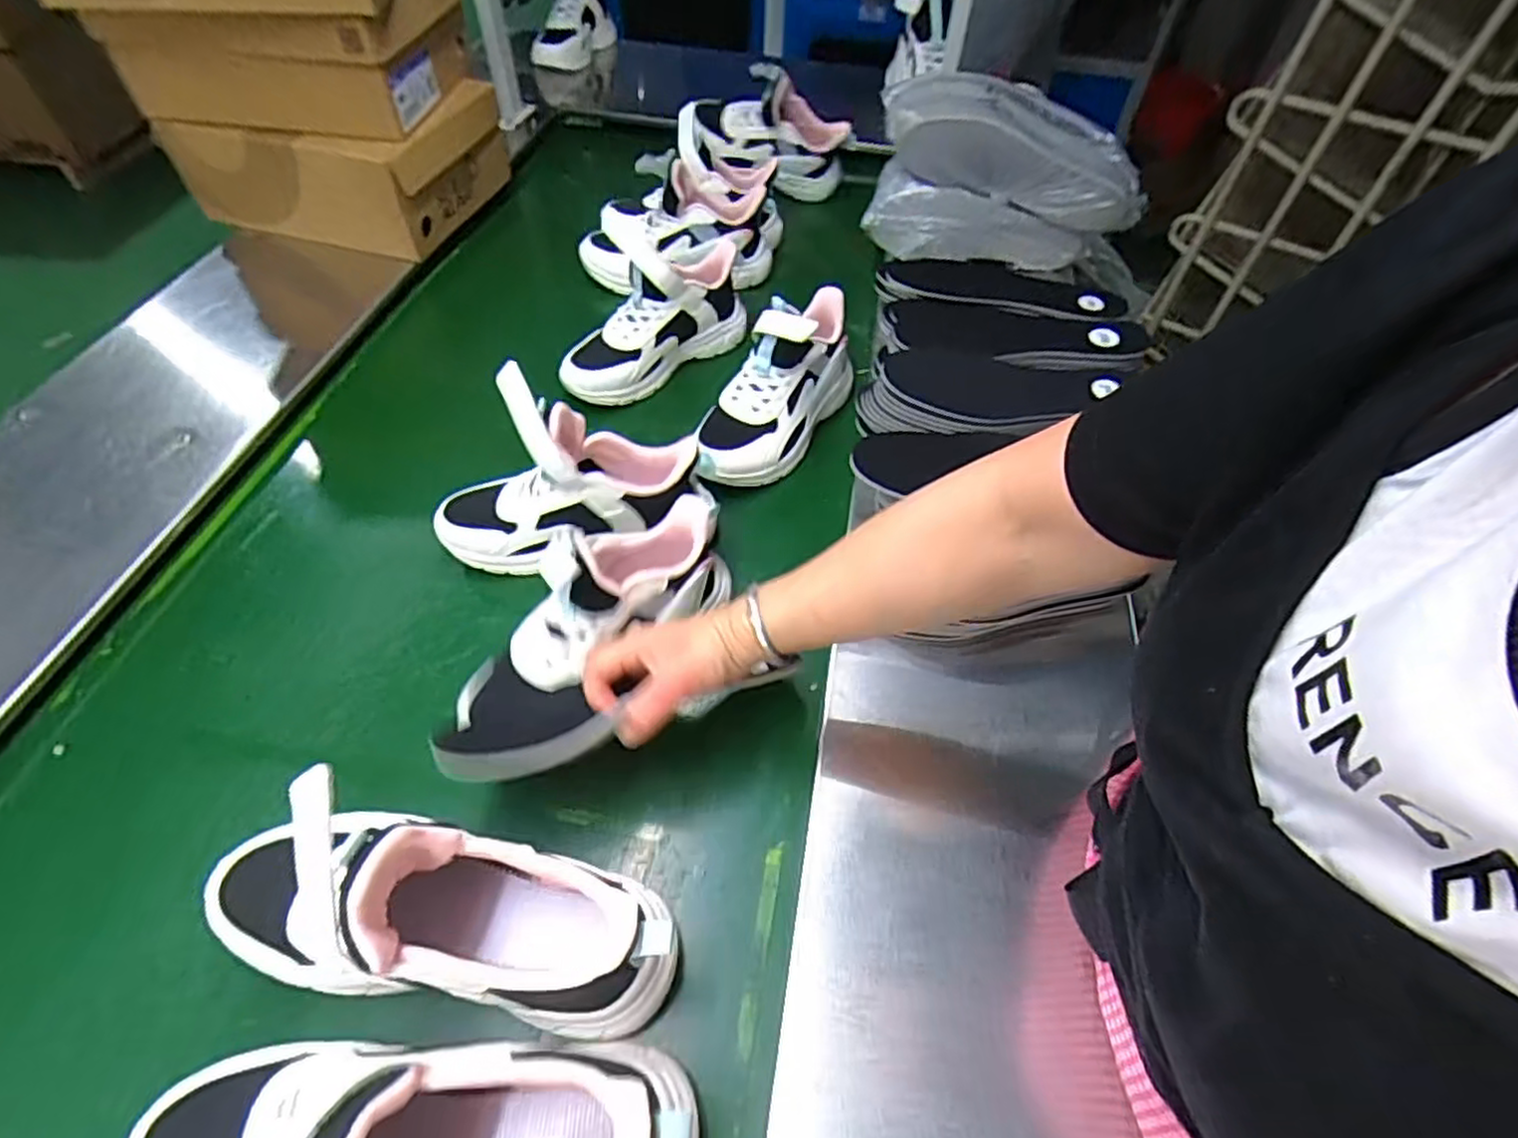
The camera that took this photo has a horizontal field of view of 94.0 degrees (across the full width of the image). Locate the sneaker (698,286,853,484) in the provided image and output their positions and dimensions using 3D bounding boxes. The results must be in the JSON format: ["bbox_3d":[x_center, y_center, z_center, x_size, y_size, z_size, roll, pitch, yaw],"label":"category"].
[{"bbox_3d":[0.020,-0.176,0.665,0.081,0.142,0.218,29,57,17],"label":"sneaker"}]

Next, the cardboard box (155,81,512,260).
[{"bbox_3d":[-0.503,-0.521,0.876,0.288,0.120,0.243,8,53,4],"label":"cardboard box"}]

